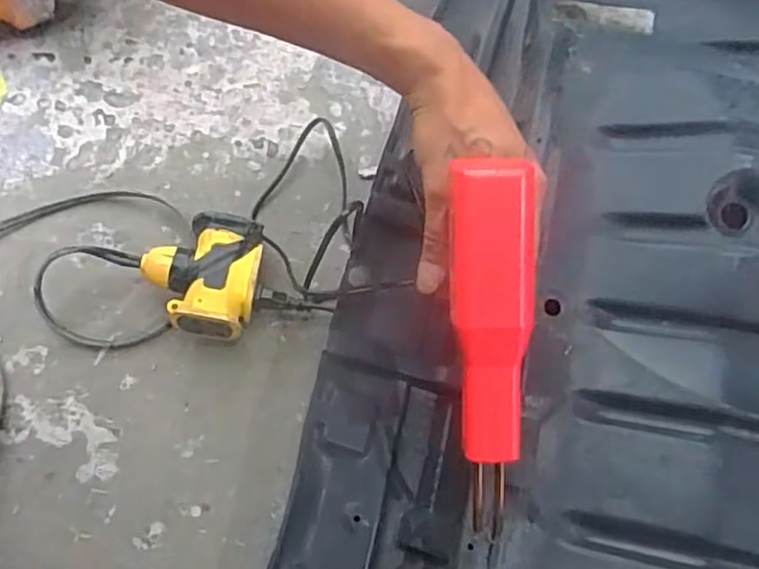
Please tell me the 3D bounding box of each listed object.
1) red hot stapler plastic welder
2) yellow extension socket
[{"bbox_3d":[0.061,0.041,0.365,0.043,0.039,0.210,-2,103,-2],"label":"red hot stapler plastic welder"},{"bbox_3d":[-0.131,-0.006,0.492,0.083,0.052,0.084,7,70,2],"label":"yellow extension socket"}]

